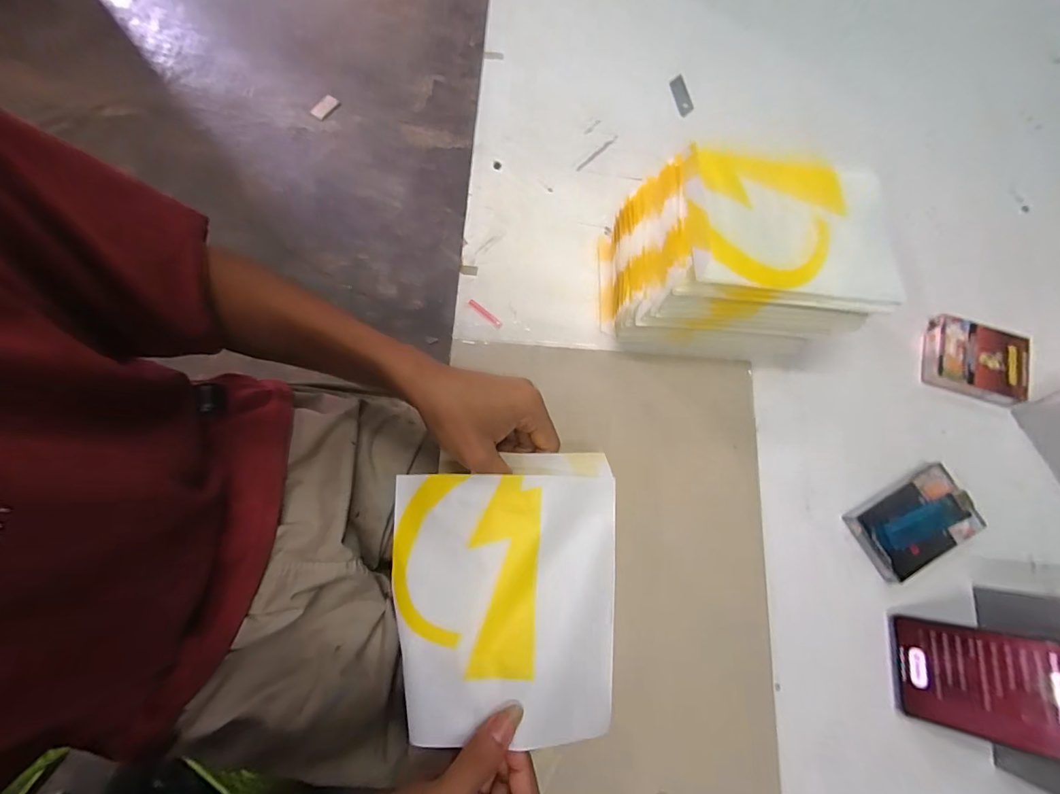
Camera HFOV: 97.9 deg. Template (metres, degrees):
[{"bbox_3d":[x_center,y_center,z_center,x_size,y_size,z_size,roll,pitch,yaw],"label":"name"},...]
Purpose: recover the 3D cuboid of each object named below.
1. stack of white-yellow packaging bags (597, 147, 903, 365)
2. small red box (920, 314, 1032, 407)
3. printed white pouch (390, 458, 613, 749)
[{"bbox_3d":[0.174,-0.112,0.400,0.191,0.131,0.121,5,75,-10],"label":"stack of white-yellow packaging bags"},{"bbox_3d":[0.417,-0.035,0.433,0.088,0.019,0.067,15,76,3],"label":"small red box"},{"bbox_3d":[-0.019,0.134,0.325,0.157,0.028,0.181,-1,76,-1],"label":"printed white pouch"}]

